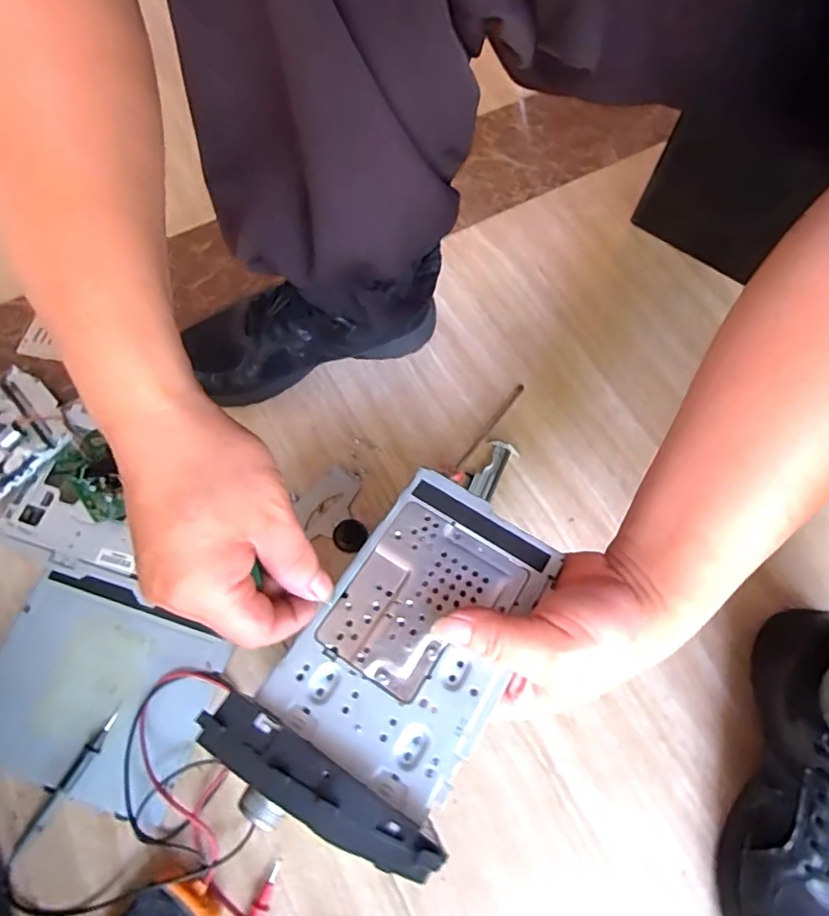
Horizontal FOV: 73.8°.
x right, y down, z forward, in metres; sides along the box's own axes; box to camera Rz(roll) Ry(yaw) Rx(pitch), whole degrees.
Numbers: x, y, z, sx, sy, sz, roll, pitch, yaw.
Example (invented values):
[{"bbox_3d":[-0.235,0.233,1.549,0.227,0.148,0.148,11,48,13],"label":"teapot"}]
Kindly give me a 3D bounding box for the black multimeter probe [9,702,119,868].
[{"bbox_3d":[-0.259,0.241,0.408,0.013,0.010,0.117,31,70,11],"label":"black multimeter probe"}]

